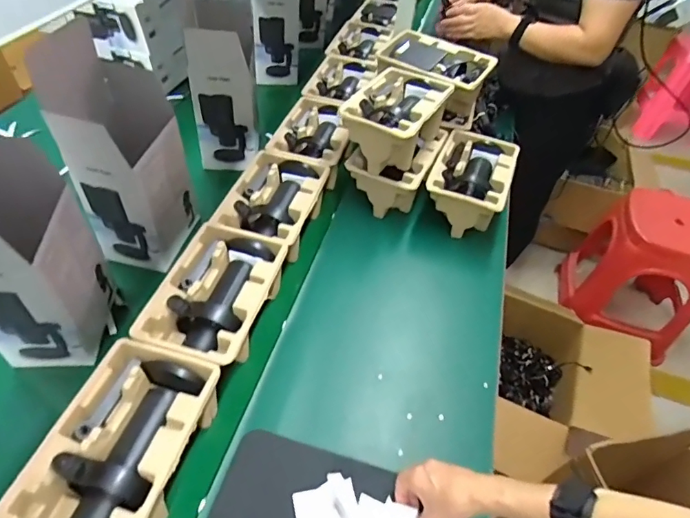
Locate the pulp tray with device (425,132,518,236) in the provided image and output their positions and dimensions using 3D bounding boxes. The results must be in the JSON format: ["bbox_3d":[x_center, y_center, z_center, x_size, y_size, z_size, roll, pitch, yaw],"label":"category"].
[{"bbox_3d":[0.254,-0.159,0.929,0.148,0.093,0.224,20,50,11],"label":"pulp tray with device"}]

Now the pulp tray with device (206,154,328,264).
[{"bbox_3d":[-0.128,-0.089,0.850,0.154,0.100,0.229,15,50,6],"label":"pulp tray with device"}]

